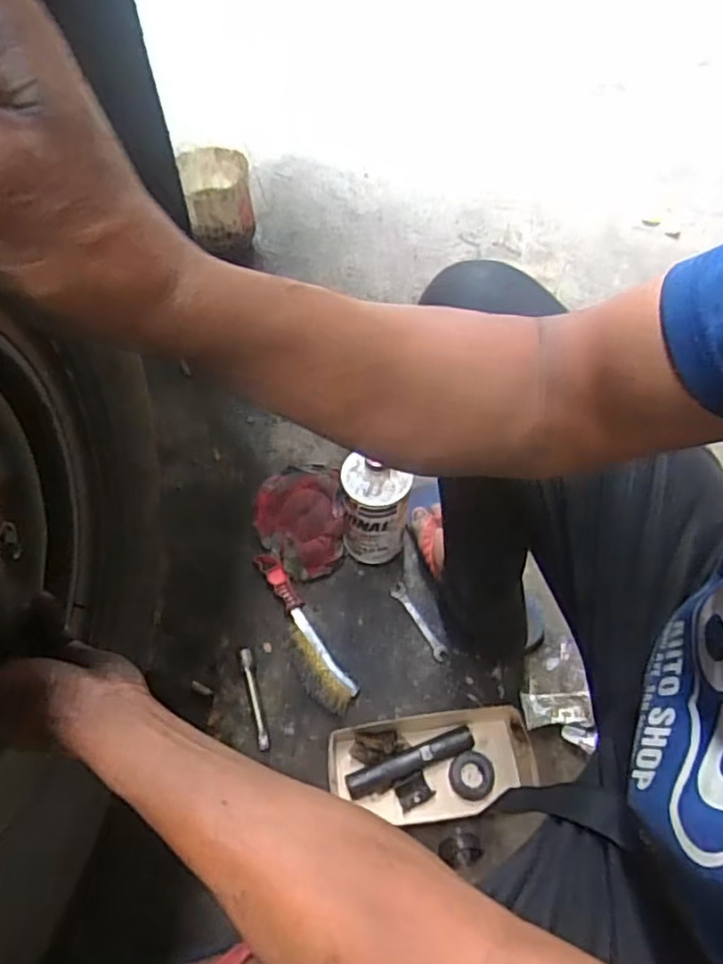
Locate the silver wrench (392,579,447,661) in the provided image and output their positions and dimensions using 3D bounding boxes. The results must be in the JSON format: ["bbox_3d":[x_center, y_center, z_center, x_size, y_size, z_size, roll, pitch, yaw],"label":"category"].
[{"bbox_3d":[0.077,0.188,0.862,0.022,0.008,0.120,-25,61,-16],"label":"silver wrench"}]

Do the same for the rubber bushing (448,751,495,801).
[{"bbox_3d":[0.130,0.348,0.756,0.053,0.009,0.051,0,57,0],"label":"rubber bushing"}]

